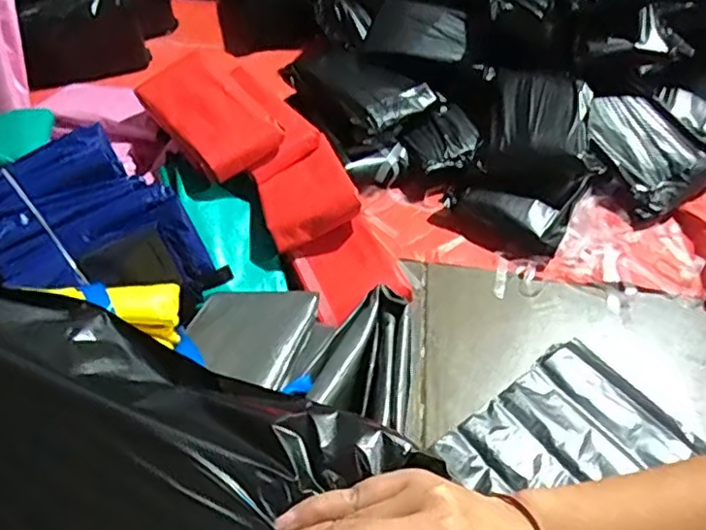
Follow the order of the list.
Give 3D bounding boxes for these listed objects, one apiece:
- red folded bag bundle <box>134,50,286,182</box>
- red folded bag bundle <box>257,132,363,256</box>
[{"bbox_3d":[-0.277,-0.299,1.211,0.171,0.091,0.308,-32,57,-27],"label":"red folded bag bundle"},{"bbox_3d":[-0.078,-0.123,1.156,0.198,0.073,0.174,-22,53,-21],"label":"red folded bag bundle"}]

